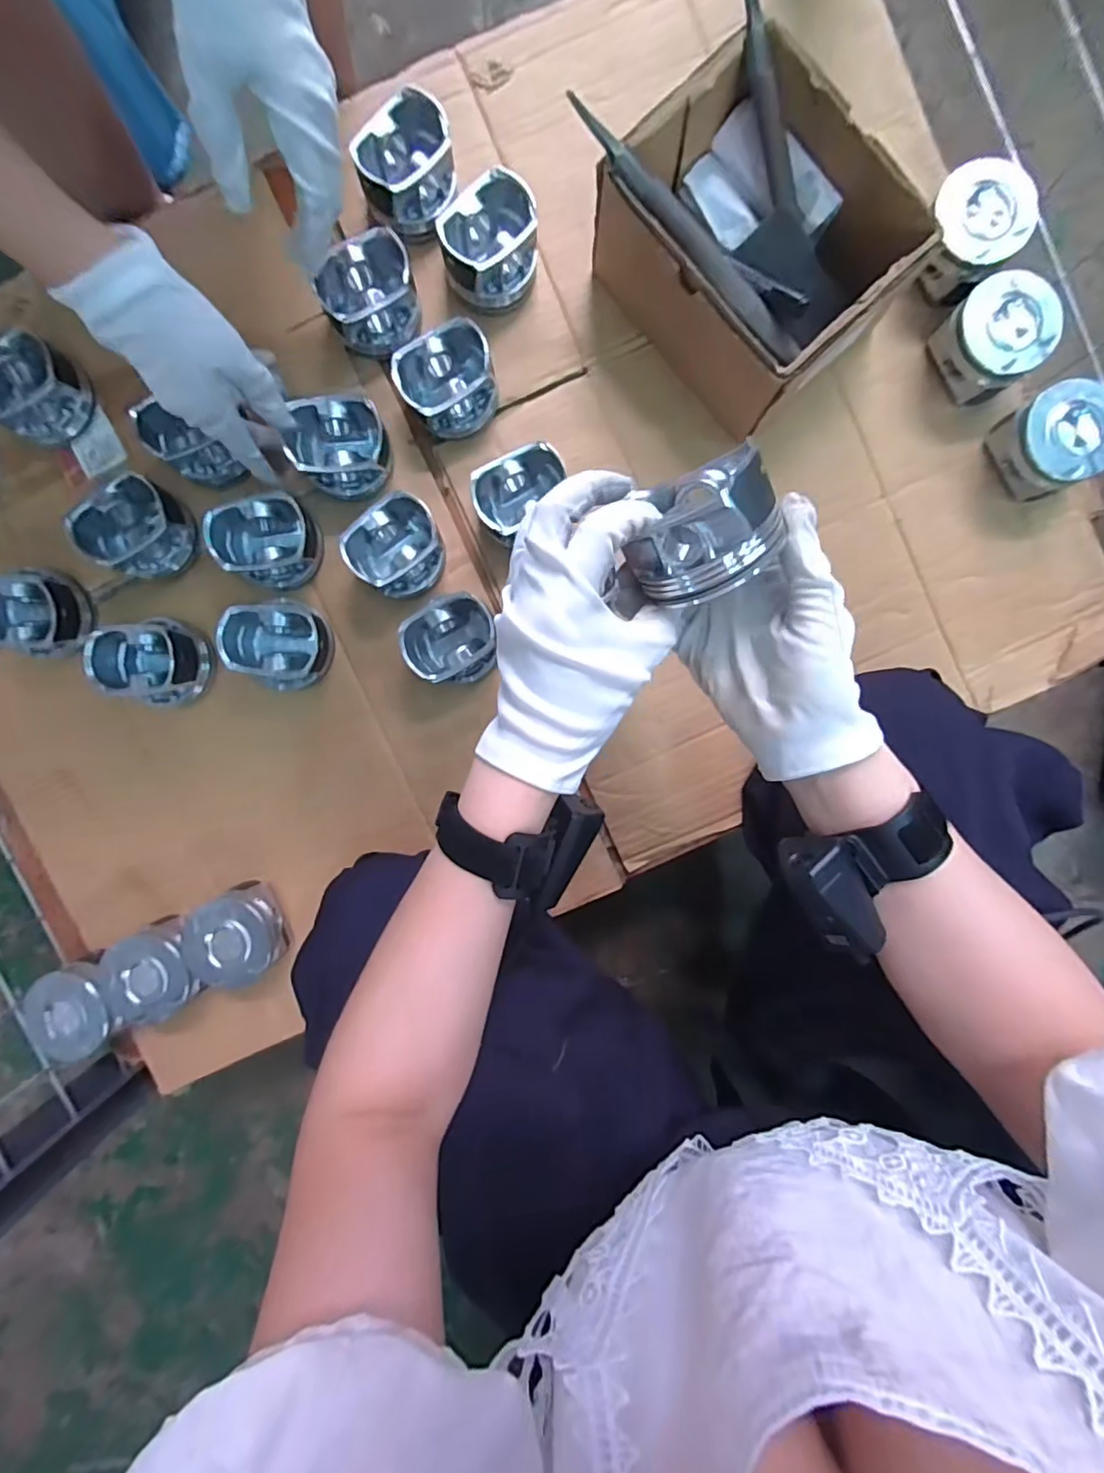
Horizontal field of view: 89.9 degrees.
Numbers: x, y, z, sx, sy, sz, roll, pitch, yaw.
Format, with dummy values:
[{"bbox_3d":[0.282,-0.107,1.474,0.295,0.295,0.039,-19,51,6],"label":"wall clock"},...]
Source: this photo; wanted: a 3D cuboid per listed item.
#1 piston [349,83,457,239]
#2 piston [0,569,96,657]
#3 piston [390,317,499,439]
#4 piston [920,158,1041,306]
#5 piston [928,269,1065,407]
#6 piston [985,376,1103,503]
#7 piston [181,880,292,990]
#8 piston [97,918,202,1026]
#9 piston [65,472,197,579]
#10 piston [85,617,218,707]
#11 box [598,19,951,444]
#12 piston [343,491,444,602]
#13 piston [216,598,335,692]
[{"bbox_3d":[-0.116,-0.452,0.440,0.076,0.048,0.073,0,93,1],"label":"piston"},{"bbox_3d":[-0.438,-0.104,0.465,0.072,0.053,0.066,0,93,1],"label":"piston"},{"bbox_3d":[-0.084,-0.288,0.450,0.076,0.050,0.066,-37,92,3],"label":"piston"},{"bbox_3d":[0.323,-0.397,0.436,0.066,0.059,0.080,-42,92,3],"label":"piston"},{"bbox_3d":[0.351,-0.317,0.444,0.067,0.056,0.072,0,93,1],"label":"piston"},{"bbox_3d":[0.406,-0.240,0.448,0.063,0.056,0.073,-39,92,3],"label":"piston"},{"bbox_3d":[-0.272,0.173,0.478,0.072,0.052,0.074,0,93,1],"label":"piston"},{"bbox_3d":[-0.340,0.201,0.481,0.072,0.051,0.073,-13,93,1],"label":"piston"},{"bbox_3d":[-0.339,-0.171,0.458,0.060,0.058,0.074,27,93,-1],"label":"piston"},{"bbox_3d":[-0.337,-0.062,0.467,0.077,0.050,0.071,3,93,0],"label":"piston"},{"bbox_3d":[0.149,-0.365,0.419,0.147,0.096,0.194,-41,92,3],"label":"box"},{"bbox_3d":[-0.125,-0.155,0.457,0.078,0.049,0.065,-44,92,3],"label":"piston"},{"bbox_3d":[-0.223,-0.077,0.459,0.074,0.051,0.071,0,93,1],"label":"piston"}]

